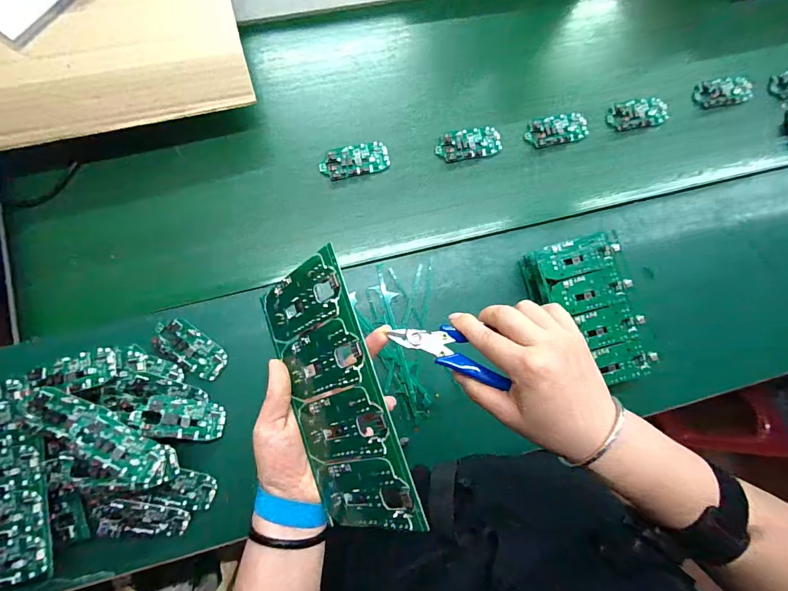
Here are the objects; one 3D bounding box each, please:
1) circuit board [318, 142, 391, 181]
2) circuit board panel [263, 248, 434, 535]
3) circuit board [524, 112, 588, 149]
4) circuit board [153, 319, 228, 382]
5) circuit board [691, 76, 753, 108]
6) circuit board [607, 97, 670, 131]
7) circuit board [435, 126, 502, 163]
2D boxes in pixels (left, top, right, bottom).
[{"bbox_3d":[-0.057,-0.197,0.588,0.098,0.009,0.046,-14,84,-5],"label":"circuit board"},{"bbox_3d":[-0.044,0.070,0.292,0.004,0.103,0.187,-9,76,-47],"label":"circuit board panel"},{"bbox_3d":[0.251,-0.255,0.622,0.098,0.010,0.049,-14,84,-5],"label":"circuit board"},{"bbox_3d":[-0.262,0.069,0.518,0.095,0.011,0.044,32,82,1],"label":"circuit board"},{"bbox_3d":[0.536,-0.331,0.652,0.100,0.010,0.045,-13,84,-5],"label":"circuit board"},{"bbox_3d":[0.383,-0.287,0.632,0.100,0.009,0.051,-13,84,-5],"label":"circuit board"},{"bbox_3d":[0.112,-0.228,0.606,0.099,0.006,0.047,-13,84,-5],"label":"circuit board"}]

